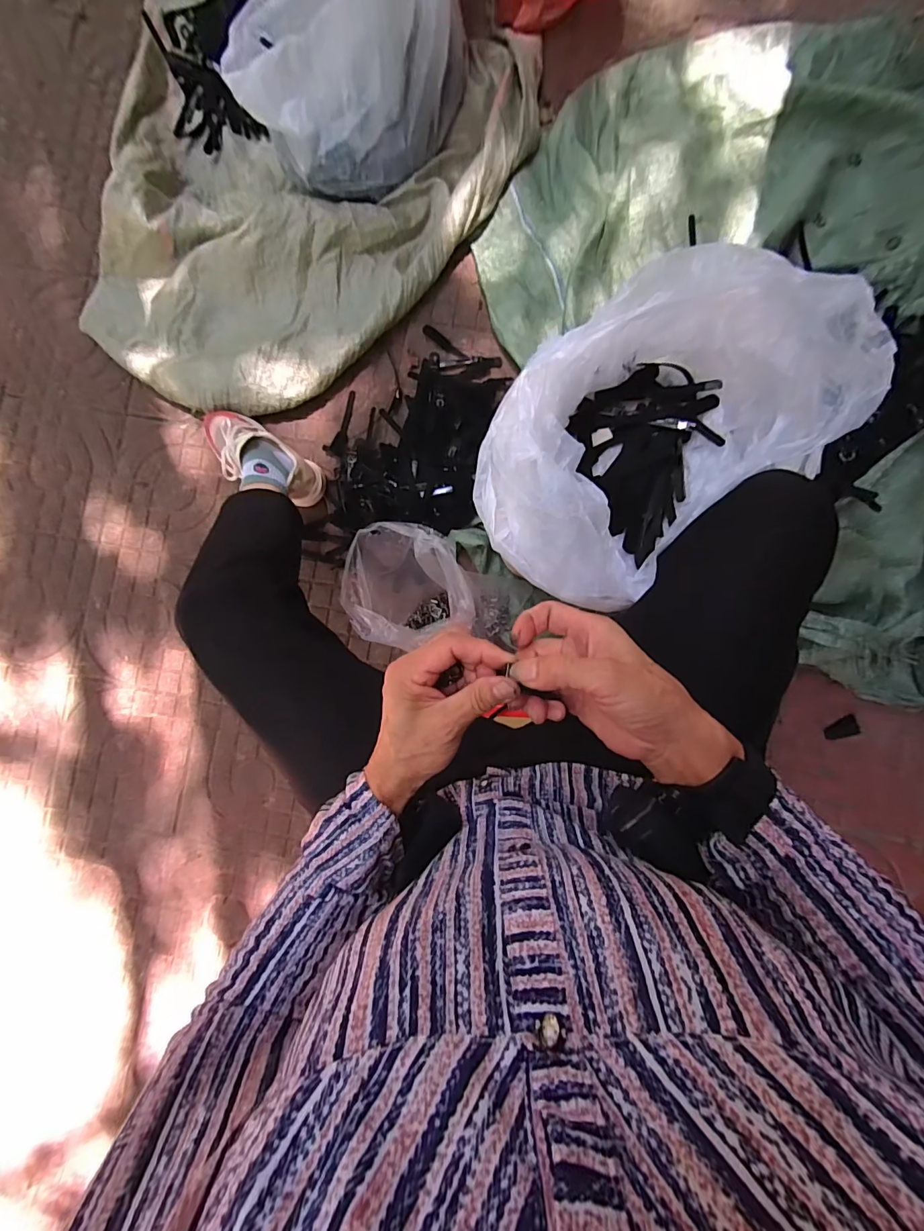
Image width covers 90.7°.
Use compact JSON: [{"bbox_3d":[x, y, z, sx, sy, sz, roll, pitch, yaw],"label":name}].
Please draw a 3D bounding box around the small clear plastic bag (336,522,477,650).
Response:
[{"bbox_3d":[-0.071,-0.035,0.658,0.156,0.280,0.145,-10,88,0],"label":"small clear plastic bag"}]

